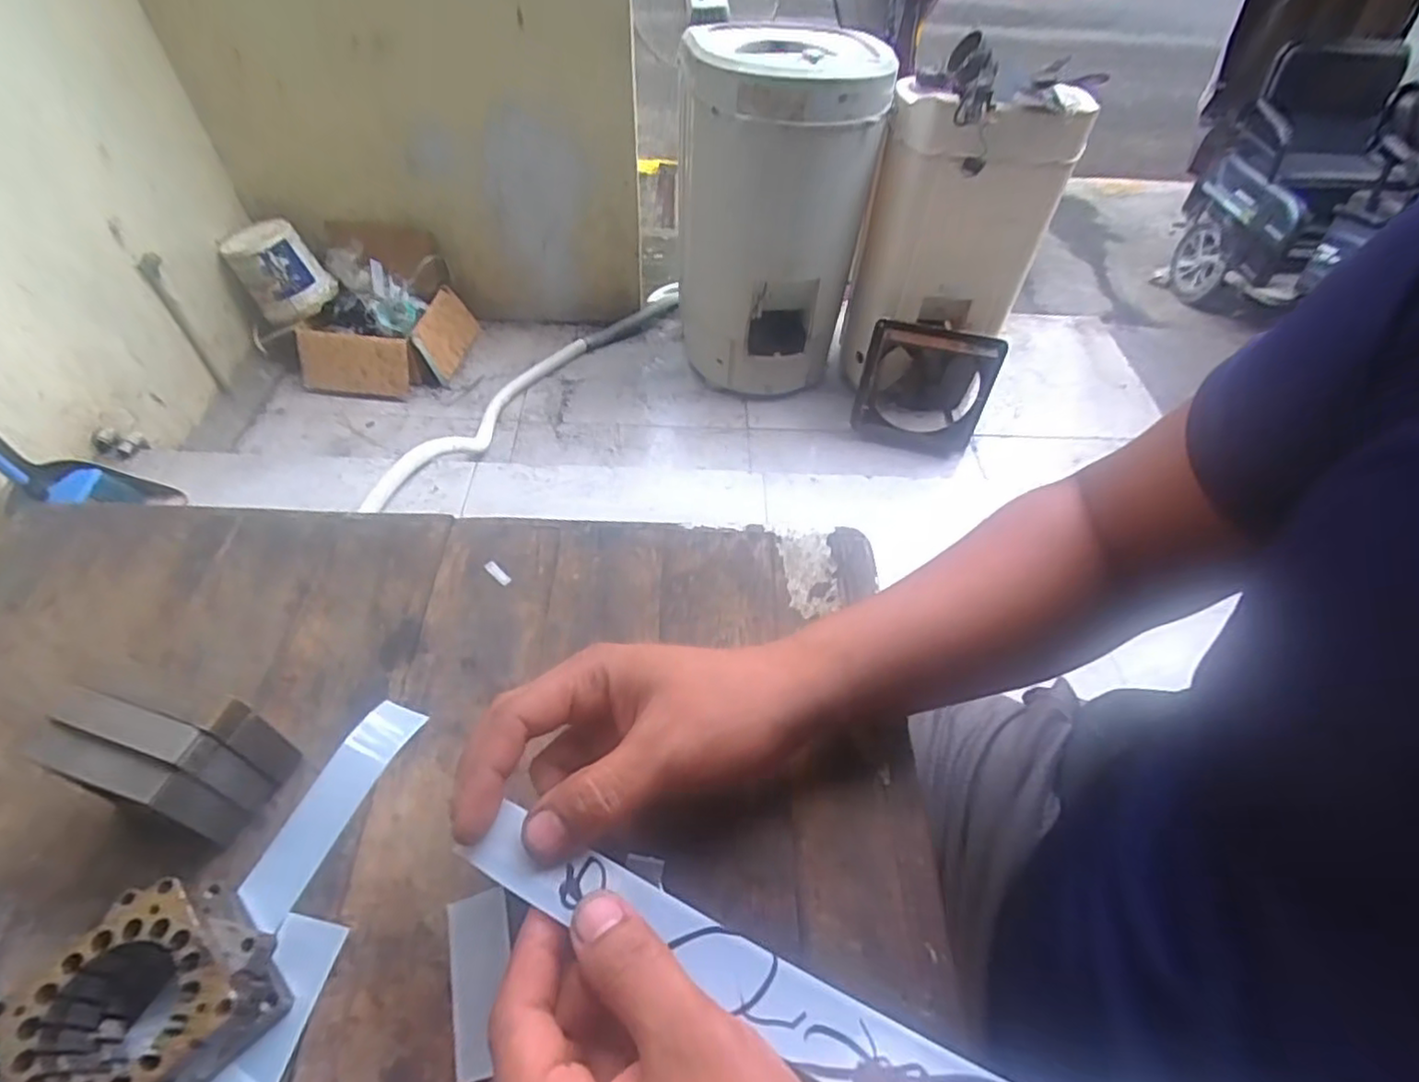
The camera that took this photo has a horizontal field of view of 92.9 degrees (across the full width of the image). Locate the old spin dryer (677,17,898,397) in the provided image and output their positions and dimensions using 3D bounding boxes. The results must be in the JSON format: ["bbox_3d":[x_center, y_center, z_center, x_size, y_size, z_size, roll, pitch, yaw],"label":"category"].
[{"bbox_3d":[0.139,-0.725,1.622,0.426,0.785,0.381,4,52,0],"label":"old spin dryer"}]

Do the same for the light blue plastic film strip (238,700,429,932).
[{"bbox_3d":[-0.187,0.129,0.335,0.029,0.007,0.107,20,54,11],"label":"light blue plastic film strip"}]

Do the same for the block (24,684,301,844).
[{"bbox_3d":[-0.244,0.101,0.310,0.069,0.075,0.047,12,53,6],"label":"block"}]

